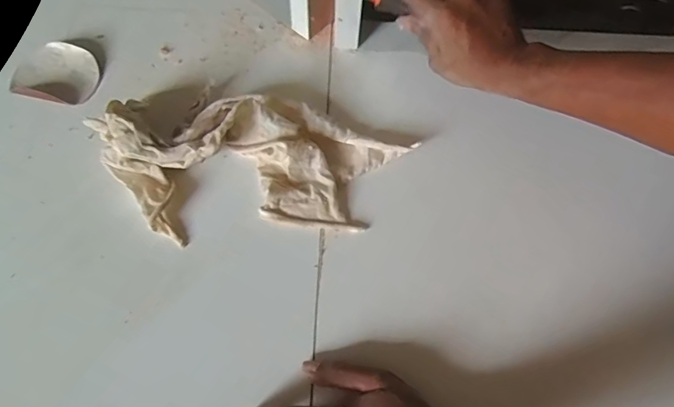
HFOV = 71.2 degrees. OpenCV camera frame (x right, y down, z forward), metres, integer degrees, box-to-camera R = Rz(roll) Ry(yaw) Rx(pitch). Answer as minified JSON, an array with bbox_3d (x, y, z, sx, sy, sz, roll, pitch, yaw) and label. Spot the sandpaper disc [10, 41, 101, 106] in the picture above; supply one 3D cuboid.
[{"bbox_3d":[-0.325,-0.151,0.541,0.098,0.016,0.077,12,66,4],"label":"sandpaper disc"}]

